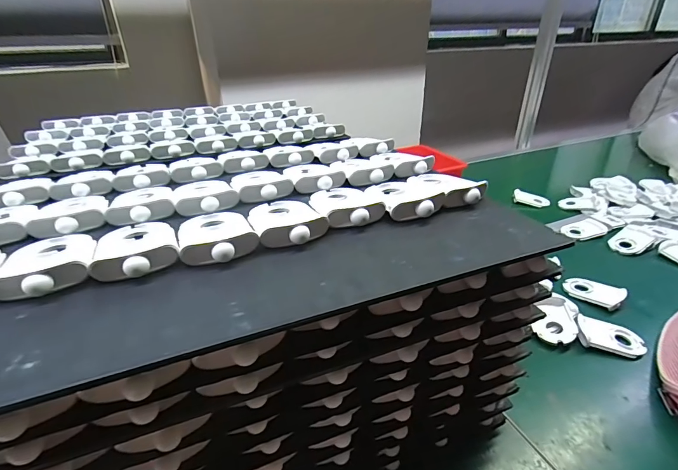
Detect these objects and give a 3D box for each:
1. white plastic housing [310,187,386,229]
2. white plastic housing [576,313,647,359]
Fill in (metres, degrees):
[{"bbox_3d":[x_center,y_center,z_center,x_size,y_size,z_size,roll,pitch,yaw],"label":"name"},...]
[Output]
[{"bbox_3d":[0.005,-0.031,0.355,0.059,0.016,0.081,-13,31,-19],"label":"white plastic housing"},{"bbox_3d":[0.388,0.145,0.532,0.084,0.020,0.052,11,32,21],"label":"white plastic housing"}]

